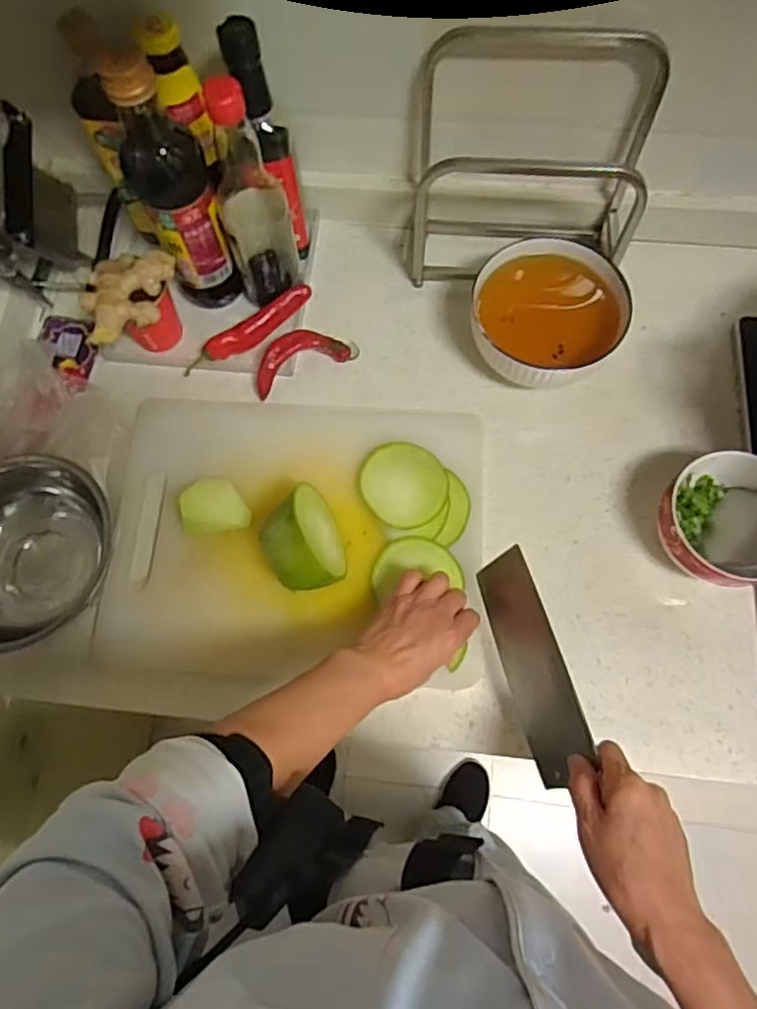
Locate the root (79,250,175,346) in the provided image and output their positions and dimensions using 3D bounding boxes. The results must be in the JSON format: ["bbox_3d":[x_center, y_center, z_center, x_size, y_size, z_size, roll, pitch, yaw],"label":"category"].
[{"bbox_3d":[-0.245,-0.206,0.610,0.083,0.030,0.082,-6,72,0],"label":"root"}]

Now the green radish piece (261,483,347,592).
[{"bbox_3d":[-0.069,0.034,0.564,0.066,0.067,0.091,-17,73,-3],"label":"green radish piece"}]

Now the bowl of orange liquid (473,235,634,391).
[{"bbox_3d":[0.174,-0.190,0.647,0.156,0.092,0.153,5,73,4],"label":"bowl of orange liquid"}]

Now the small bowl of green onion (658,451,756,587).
[{"bbox_3d":[0.317,0.015,0.581,0.115,0.071,0.130,28,75,10],"label":"small bowl of green onion"}]

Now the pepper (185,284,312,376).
[{"bbox_3d":[-0.143,-0.189,0.684,0.156,0.035,0.034,-27,74,-7],"label":"pepper"}]

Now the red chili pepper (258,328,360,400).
[{"bbox_3d":[-0.083,-0.162,0.673,0.118,0.039,0.041,-26,73,-6],"label":"red chili pepper"}]

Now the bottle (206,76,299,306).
[{"bbox_3d":[-0.124,-0.295,0.607,0.070,0.242,0.074,-9,72,-1],"label":"bottle"}]

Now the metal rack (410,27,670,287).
[{"bbox_3d":[0.148,-0.331,0.631,0.225,0.209,0.126,1,72,2],"label":"metal rack"}]

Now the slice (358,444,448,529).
[{"bbox_3d":[0.025,-0.020,0.612,0.084,0.005,0.089,1,68,-2],"label":"slice"}]

